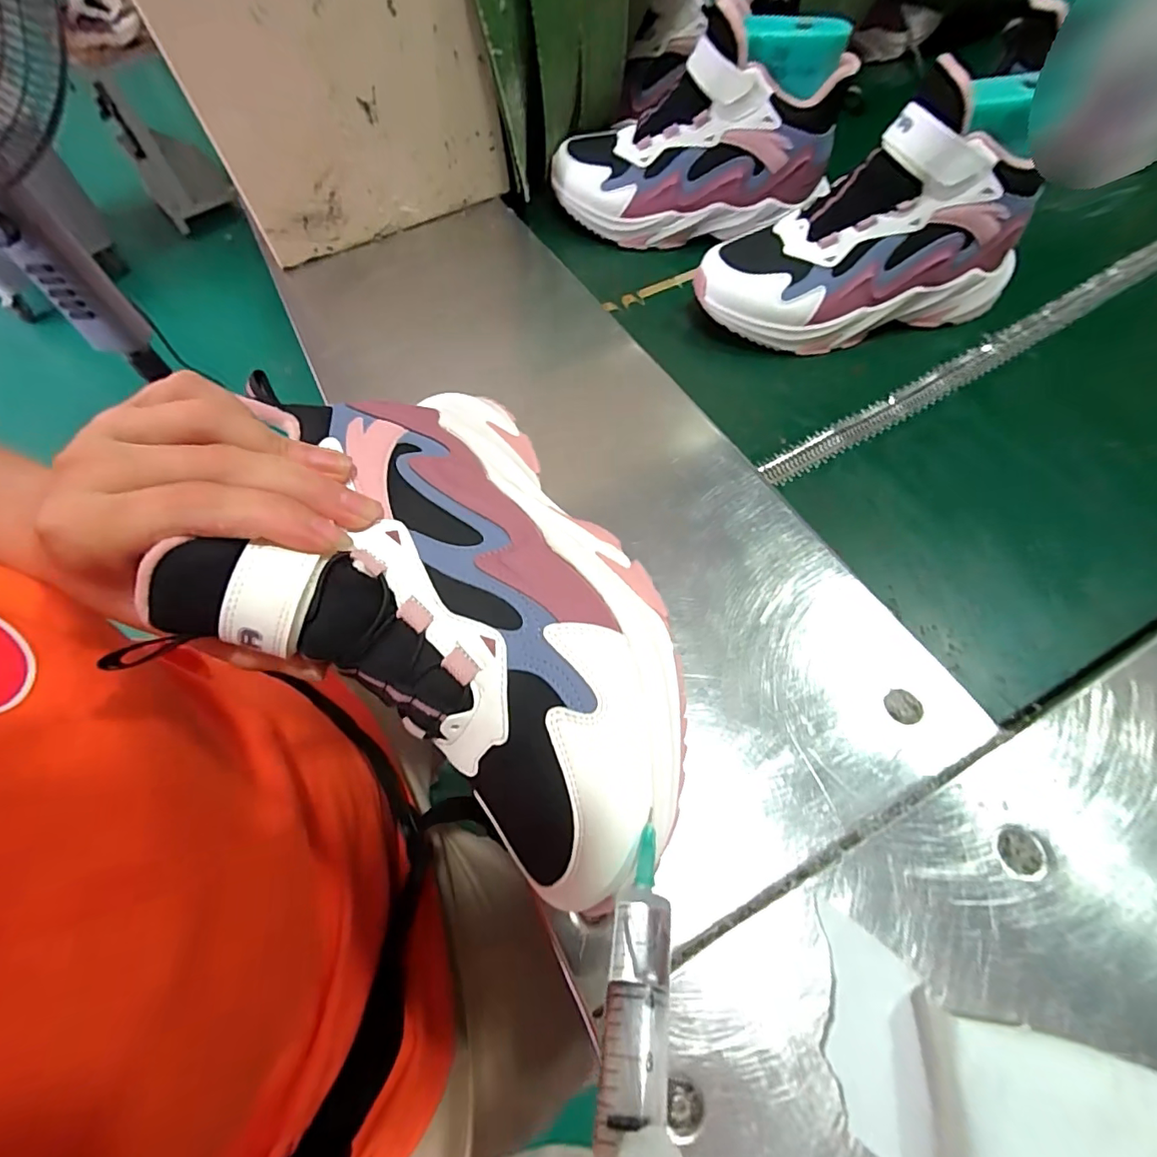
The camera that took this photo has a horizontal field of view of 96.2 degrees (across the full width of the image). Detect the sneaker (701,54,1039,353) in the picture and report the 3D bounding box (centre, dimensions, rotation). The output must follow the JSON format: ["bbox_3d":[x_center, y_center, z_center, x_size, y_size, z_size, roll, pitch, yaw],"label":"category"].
[{"bbox_3d":[0.226,-0.271,0.411,0.246,0.152,0.084,-14,56,-5],"label":"sneaker"}]

